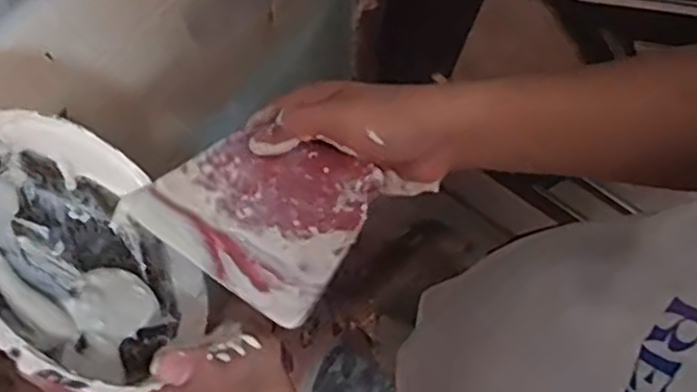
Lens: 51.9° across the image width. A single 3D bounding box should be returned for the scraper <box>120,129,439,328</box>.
[{"bbox_3d":[-0.048,0.004,0.395,0.120,0.006,0.100,28,60,24],"label":"scraper"}]

